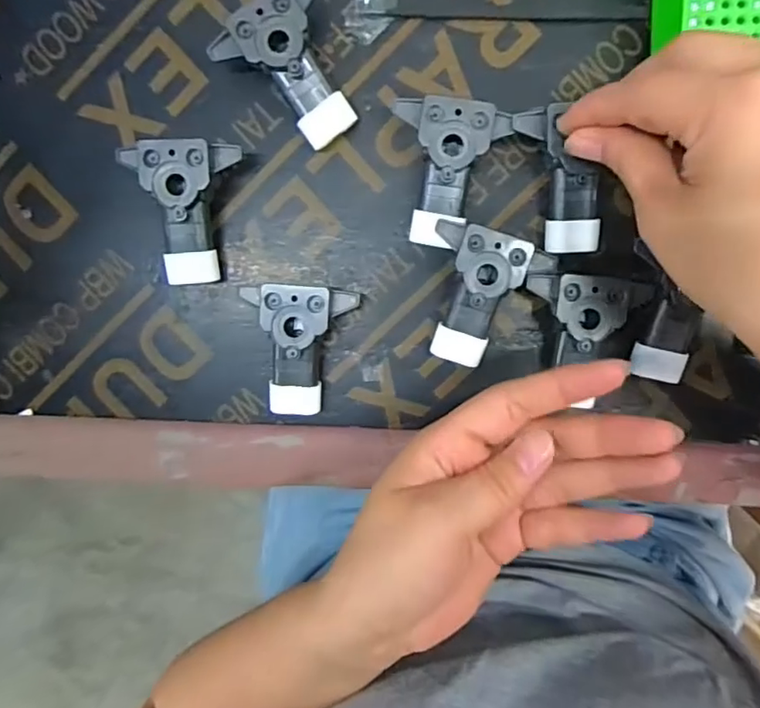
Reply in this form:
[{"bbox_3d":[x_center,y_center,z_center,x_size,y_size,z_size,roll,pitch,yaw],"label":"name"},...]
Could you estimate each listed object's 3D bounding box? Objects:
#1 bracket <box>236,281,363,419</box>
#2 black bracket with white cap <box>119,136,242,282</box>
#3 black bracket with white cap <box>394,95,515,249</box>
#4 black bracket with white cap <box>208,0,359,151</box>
[{"bbox_3d":[-0.040,-0.001,0.278,0.053,0.026,0.064,3,97,2],"label":"bracket"},{"bbox_3d":[-0.093,-0.067,0.272,0.052,0.027,0.065,-3,96,3],"label":"black bracket with white cap"},{"bbox_3d":[0.031,-0.084,0.267,0.051,0.027,0.063,8,97,1],"label":"black bracket with white cap"},{"bbox_3d":[-0.040,-0.131,0.264,0.054,0.027,0.063,-30,94,5],"label":"black bracket with white cap"}]

